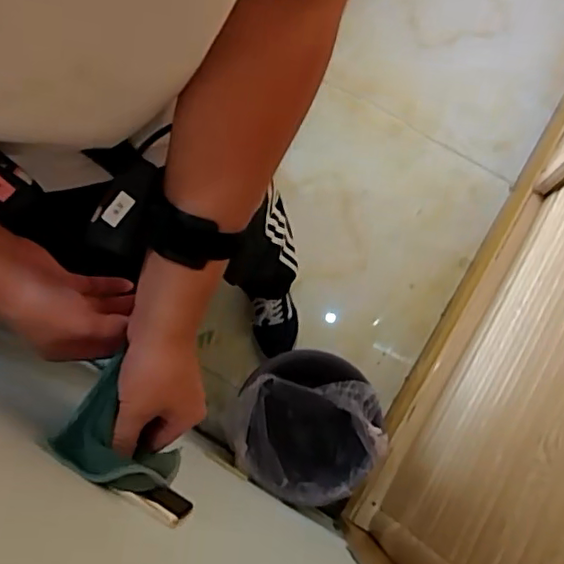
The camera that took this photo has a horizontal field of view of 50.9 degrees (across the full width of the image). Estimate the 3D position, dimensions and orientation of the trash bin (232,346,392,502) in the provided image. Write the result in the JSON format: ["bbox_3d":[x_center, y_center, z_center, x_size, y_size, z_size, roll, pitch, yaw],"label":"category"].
[{"bbox_3d":[0.054,0.284,1.170,0.243,0.276,0.257,0,75,2],"label":"trash bin"}]

